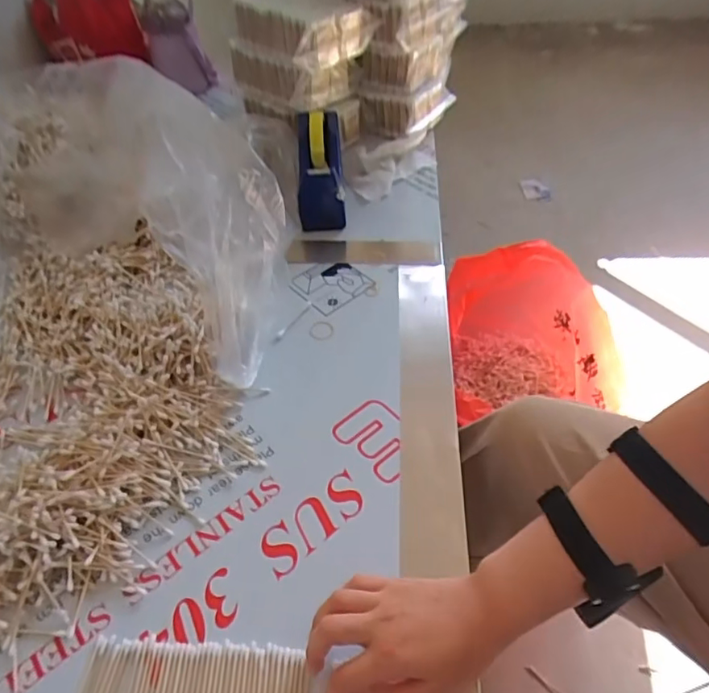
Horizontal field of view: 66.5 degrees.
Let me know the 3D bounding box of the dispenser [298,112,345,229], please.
[{"bbox_3d":[-0.053,-0.292,0.854,0.072,0.106,0.227,-4,48,0],"label":"dispenser"}]

